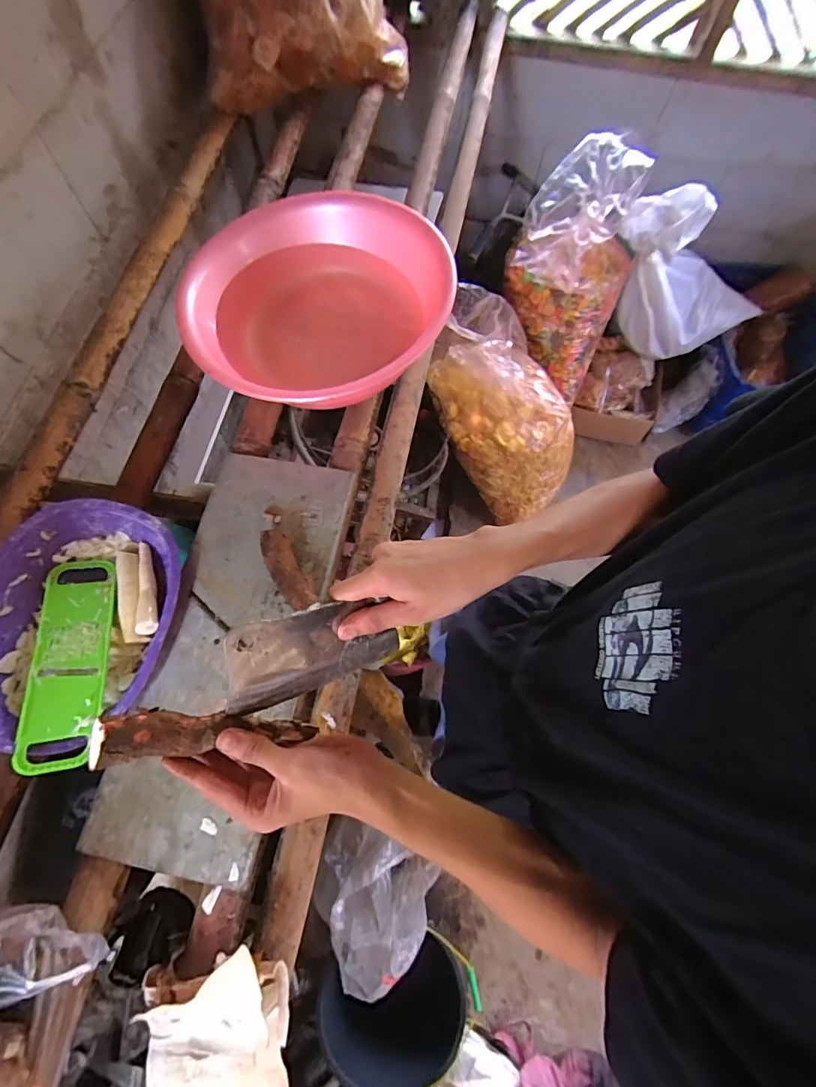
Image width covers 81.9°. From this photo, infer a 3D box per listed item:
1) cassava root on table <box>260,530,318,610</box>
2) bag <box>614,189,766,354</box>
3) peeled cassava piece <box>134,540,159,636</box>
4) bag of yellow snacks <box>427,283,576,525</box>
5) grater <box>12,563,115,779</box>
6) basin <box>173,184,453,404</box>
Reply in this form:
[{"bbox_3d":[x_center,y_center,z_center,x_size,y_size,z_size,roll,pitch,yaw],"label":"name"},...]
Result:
[{"bbox_3d":[-0.162,0.039,0.631,0.038,0.042,0.119,-28,73,-12],"label":"cassava root on table"},{"bbox_3d":[0.887,-0.833,1.461,0.554,0.450,0.242,-19,71,-9],"label":"bag"},{"bbox_3d":[-0.353,0.056,0.633,0.026,0.025,0.134,-15,71,-7],"label":"peeled cassava piece"},{"bbox_3d":[0.287,-0.398,1.400,0.322,0.698,0.255,-39,34,-15],"label":"bag of yellow snacks"},{"bbox_3d":[-0.422,0.138,0.586,0.081,0.010,0.266,-3,58,-18],"label":"grater"},{"bbox_3d":[-0.125,-0.351,0.754,0.339,0.148,0.388,17,70,5],"label":"basin"}]

